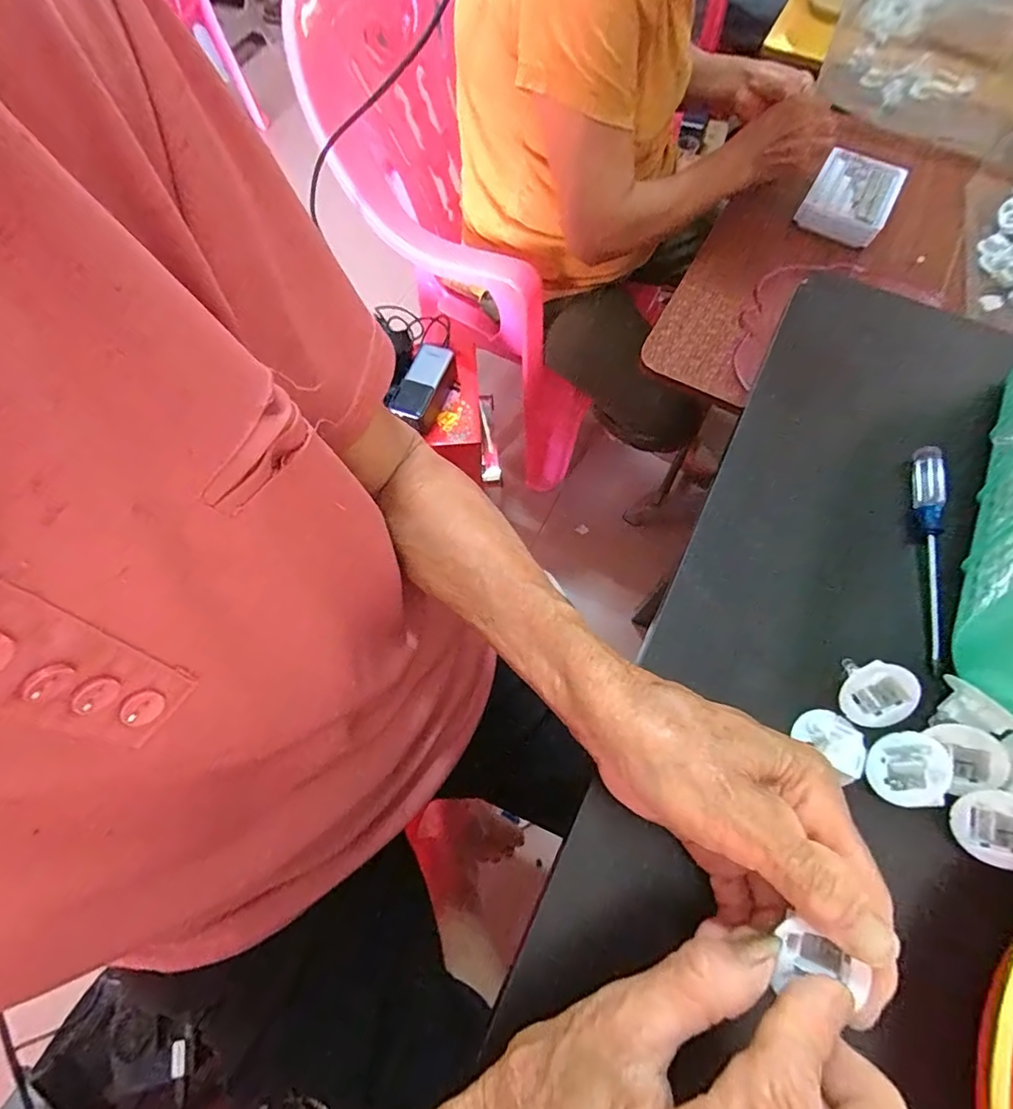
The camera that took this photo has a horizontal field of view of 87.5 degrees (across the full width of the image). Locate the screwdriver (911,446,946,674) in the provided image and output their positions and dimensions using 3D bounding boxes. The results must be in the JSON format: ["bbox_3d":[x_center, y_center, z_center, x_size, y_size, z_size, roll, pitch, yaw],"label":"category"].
[{"bbox_3d":[0.222,-0.002,0.276,0.012,0.017,0.120,12,68,5],"label":"screwdriver"}]

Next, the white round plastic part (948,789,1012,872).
[{"bbox_3d":[0.210,0.115,0.226,0.032,0.016,0.032,4,97,35],"label":"white round plastic part"}]

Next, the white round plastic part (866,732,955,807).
[{"bbox_3d":[0.175,0.094,0.231,0.010,0.030,0.031,27,83,-29],"label":"white round plastic part"}]

